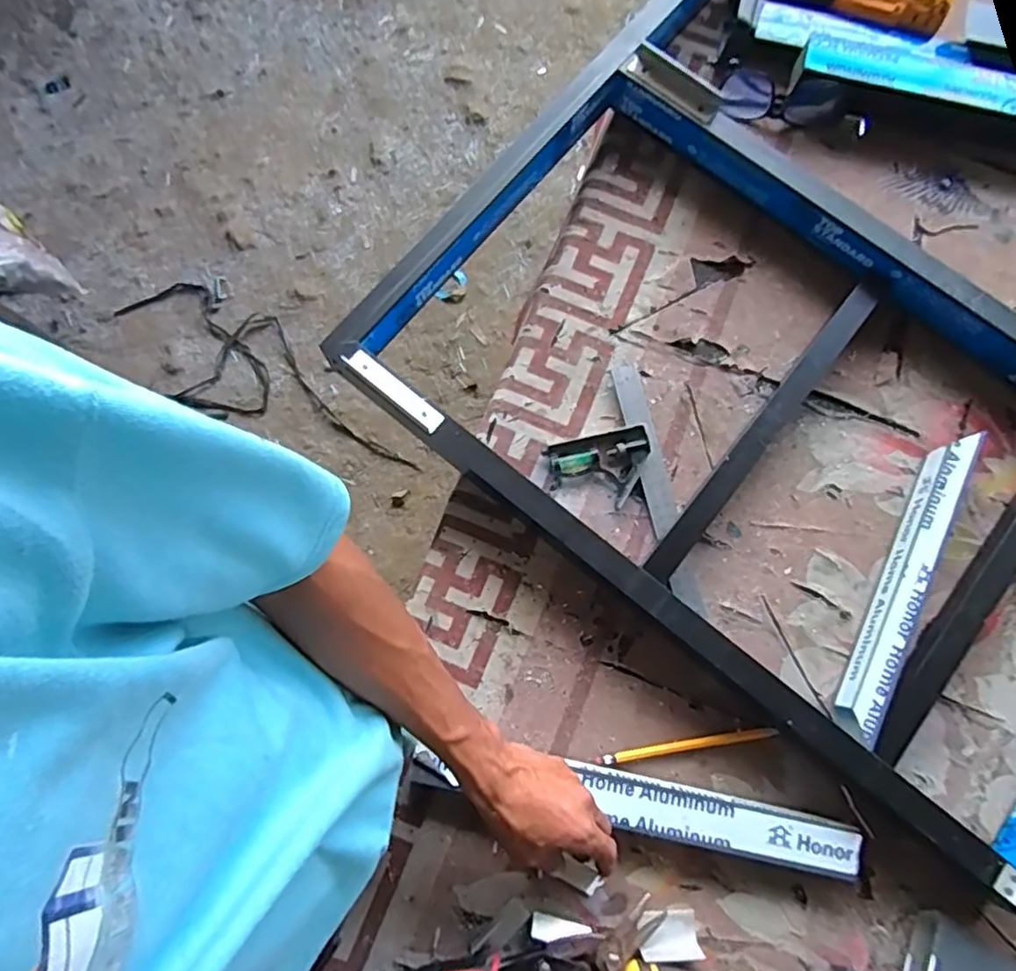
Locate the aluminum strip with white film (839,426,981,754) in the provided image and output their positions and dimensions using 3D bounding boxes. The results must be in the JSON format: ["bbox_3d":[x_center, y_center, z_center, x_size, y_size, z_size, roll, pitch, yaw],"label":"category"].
[{"bbox_3d":[0.352,0.085,0.572,0.045,0.041,0.287,27,78,5],"label":"aluminum strip with white film"}]

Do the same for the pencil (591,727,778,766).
[{"bbox_3d":[0.149,0.221,0.553,0.154,0.008,0.011,-8,78,-3],"label":"pencil"}]

